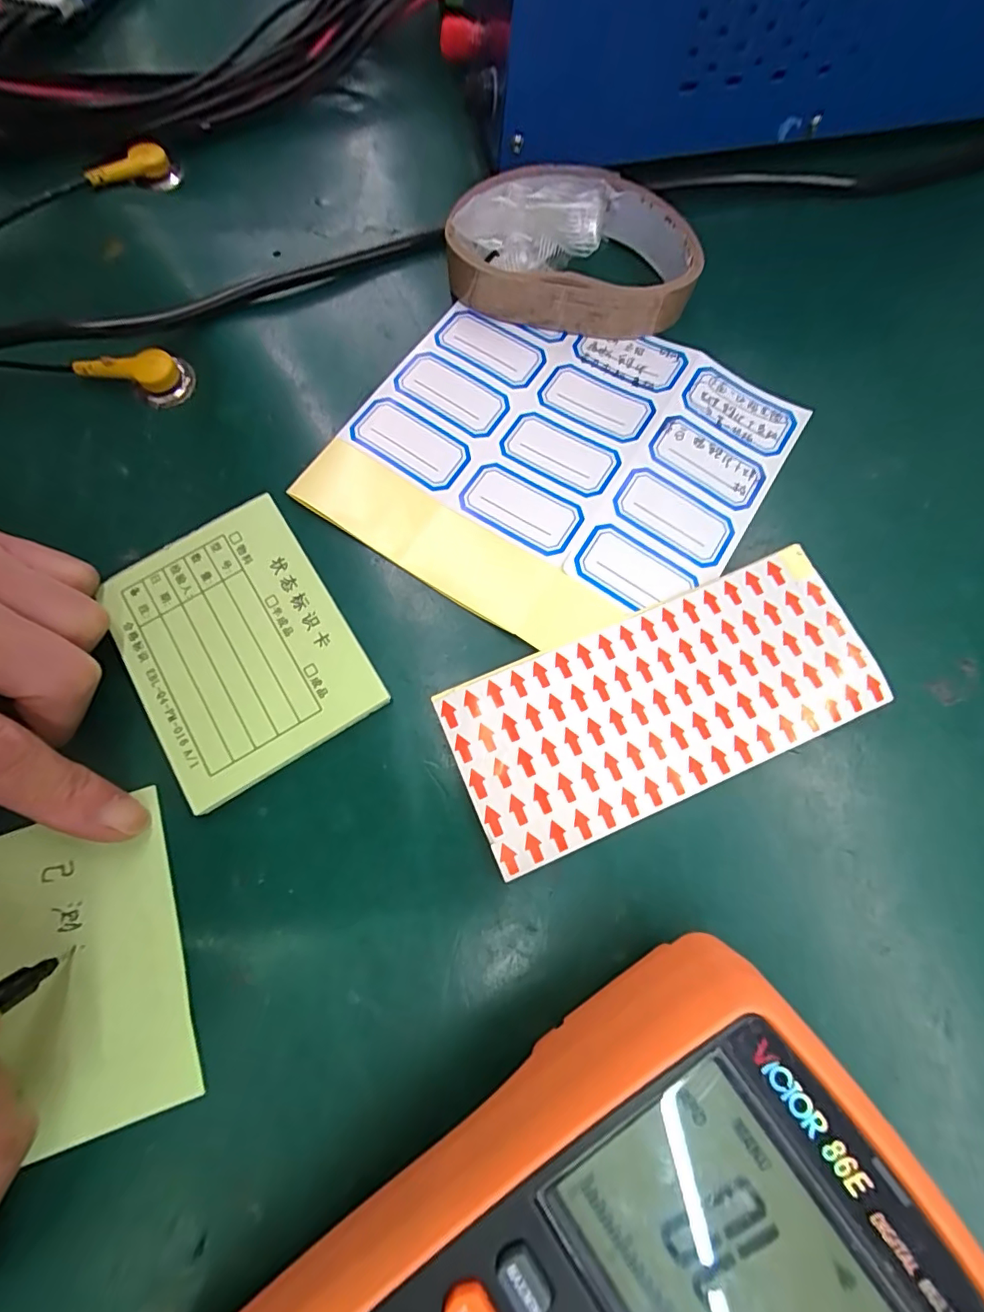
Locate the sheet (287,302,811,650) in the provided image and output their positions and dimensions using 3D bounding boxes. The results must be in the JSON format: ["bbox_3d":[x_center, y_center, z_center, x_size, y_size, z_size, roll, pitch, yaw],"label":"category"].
[{"bbox_3d":[0.025,-0.078,0.201,0.149,0.006,0.142,32,76,7],"label":"sheet"}]

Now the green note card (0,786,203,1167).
[{"bbox_3d":[-0.127,0.094,0.151,0.059,0.006,0.088,-20,76,-6],"label":"green note card"}]

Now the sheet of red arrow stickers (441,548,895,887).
[{"bbox_3d":[0.058,0.015,0.174,0.142,0.007,0.063,-22,76,-7],"label":"sheet of red arrow stickers"}]

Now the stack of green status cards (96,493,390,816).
[{"bbox_3d":[-0.089,-0.003,0.177,0.071,0.008,0.090,-31,77,-9],"label":"stack of green status cards"}]

